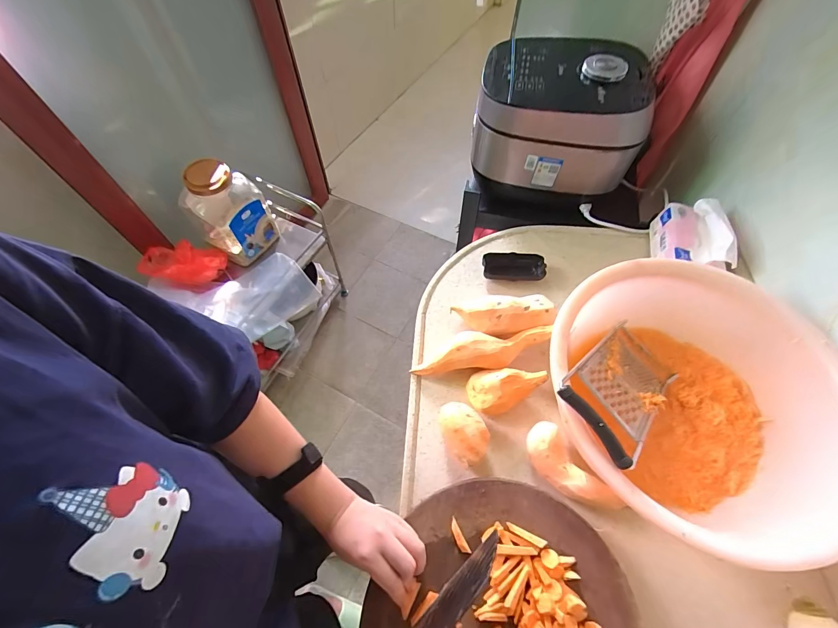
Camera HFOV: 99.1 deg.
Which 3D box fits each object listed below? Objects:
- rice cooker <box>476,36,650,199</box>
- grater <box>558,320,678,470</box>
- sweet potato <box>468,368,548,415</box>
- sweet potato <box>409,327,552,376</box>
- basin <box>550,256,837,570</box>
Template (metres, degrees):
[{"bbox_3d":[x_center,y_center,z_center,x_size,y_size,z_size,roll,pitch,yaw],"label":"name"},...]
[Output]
[{"bbox_3d":[0.292,-0.403,0.730,0.327,0.222,0.297,12,62,6],"label":"rice cooker"},{"bbox_3d":[0.274,0.090,0.478,0.267,0.023,0.110,-18,58,-46],"label":"grater"},{"bbox_3d":[0.128,0.115,0.526,0.110,0.046,0.059,1,61,0],"label":"sweet potato"},{"bbox_3d":[0.095,0.054,0.547,0.204,0.045,0.054,-4,61,-3],"label":"sweet potato"},{"bbox_3d":[0.336,0.114,0.470,0.341,0.144,0.329,0,61,0],"label":"basin"}]

